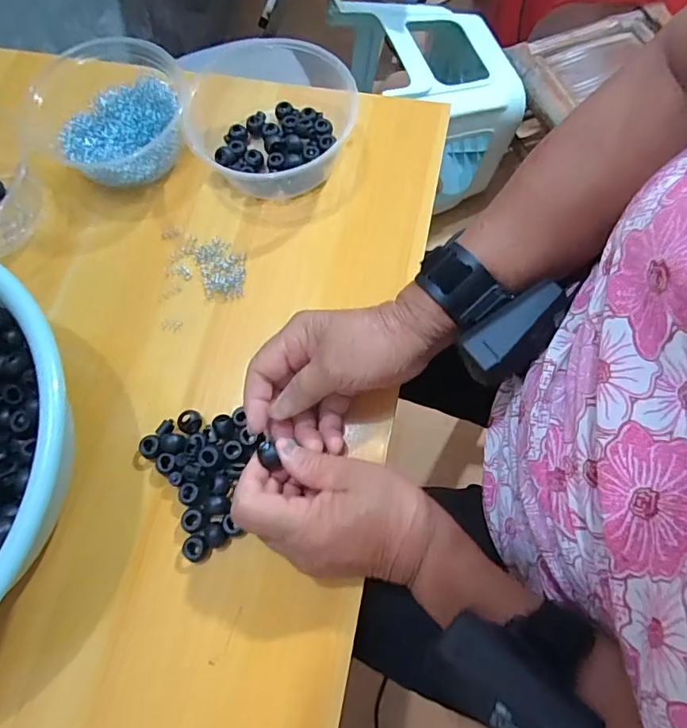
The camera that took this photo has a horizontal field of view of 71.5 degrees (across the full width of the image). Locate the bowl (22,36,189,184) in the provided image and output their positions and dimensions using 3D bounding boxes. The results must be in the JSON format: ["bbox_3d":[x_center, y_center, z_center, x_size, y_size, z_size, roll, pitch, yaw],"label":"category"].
[{"bbox_3d":[-0.213,-0.225,0.427,0.138,0.046,0.124,17,73,8],"label":"bowl"}]

